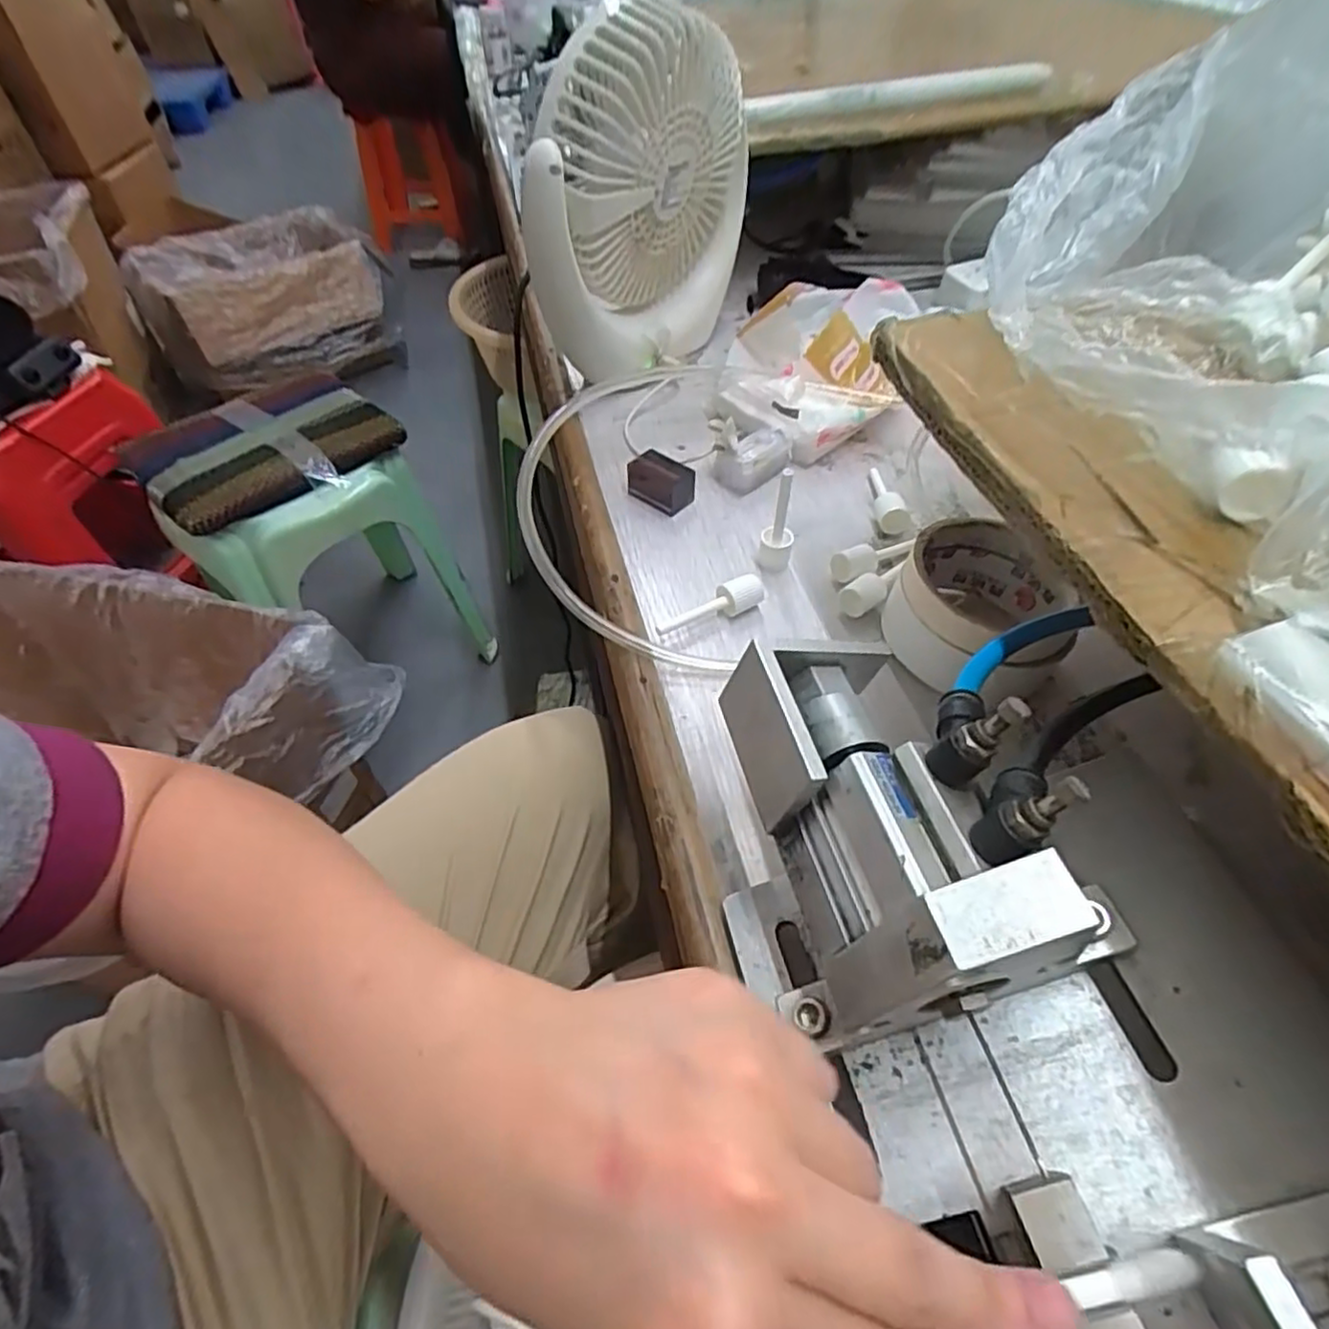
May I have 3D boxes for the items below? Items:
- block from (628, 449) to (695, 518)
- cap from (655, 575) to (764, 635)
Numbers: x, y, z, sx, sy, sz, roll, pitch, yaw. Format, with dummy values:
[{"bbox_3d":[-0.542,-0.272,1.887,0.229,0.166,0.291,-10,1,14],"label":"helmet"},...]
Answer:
[{"bbox_3d":[-0.005,-0.119,0.450,0.044,0.028,0.024,33,59,25],"label":"block"},{"bbox_3d":[0.026,-0.028,0.380,0.065,0.019,0.015,-26,55,-18],"label":"cap"}]

